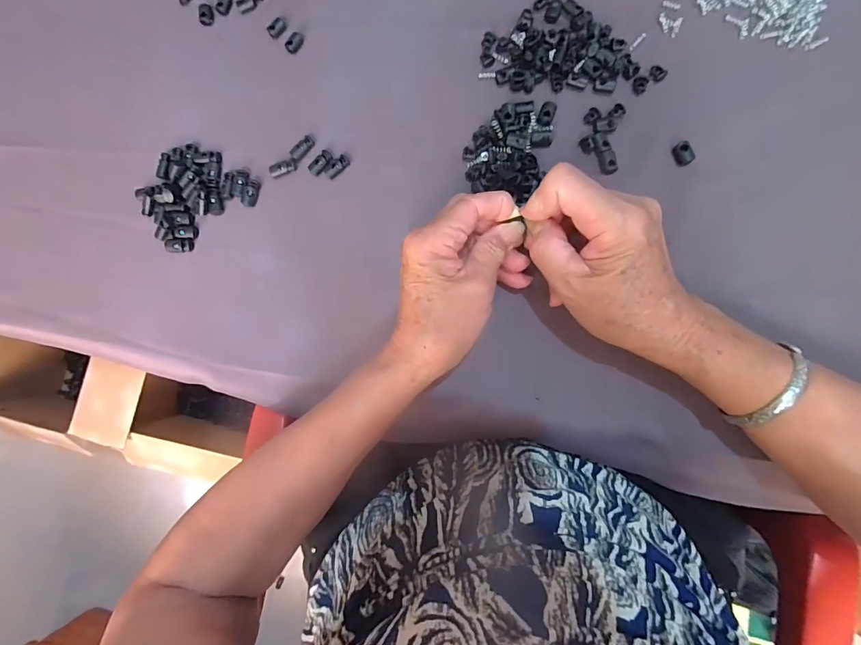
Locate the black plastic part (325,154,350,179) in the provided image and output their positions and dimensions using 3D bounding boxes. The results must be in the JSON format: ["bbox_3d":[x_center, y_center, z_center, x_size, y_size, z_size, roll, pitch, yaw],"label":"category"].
[{"bbox_3d":[-0.073,-0.123,0.333,0.021,0.009,0.010,-40,81,1],"label":"black plastic part"}]

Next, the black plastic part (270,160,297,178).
[{"bbox_3d":[-0.118,-0.124,0.336,0.022,0.007,0.010,-21,84,6],"label":"black plastic part"}]

